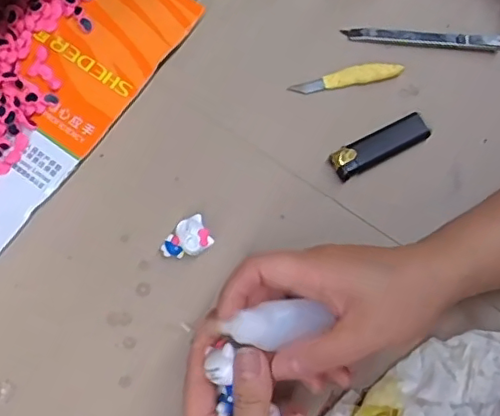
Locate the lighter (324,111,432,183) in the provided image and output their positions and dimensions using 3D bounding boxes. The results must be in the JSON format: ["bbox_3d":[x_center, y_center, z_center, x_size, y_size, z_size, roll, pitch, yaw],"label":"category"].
[{"bbox_3d":[0.099,-0.049,0.440,0.079,0.012,0.025,-26,76,-10],"label":"lighter"}]

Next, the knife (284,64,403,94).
[{"bbox_3d":[0.078,-0.104,0.459,0.090,0.010,0.013,-12,74,-6],"label":"knife"}]

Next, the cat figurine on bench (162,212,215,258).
[{"bbox_3d":[-0.045,0.024,0.408,0.034,0.021,0.025,-28,76,-10],"label":"cat figurine on bench"}]

